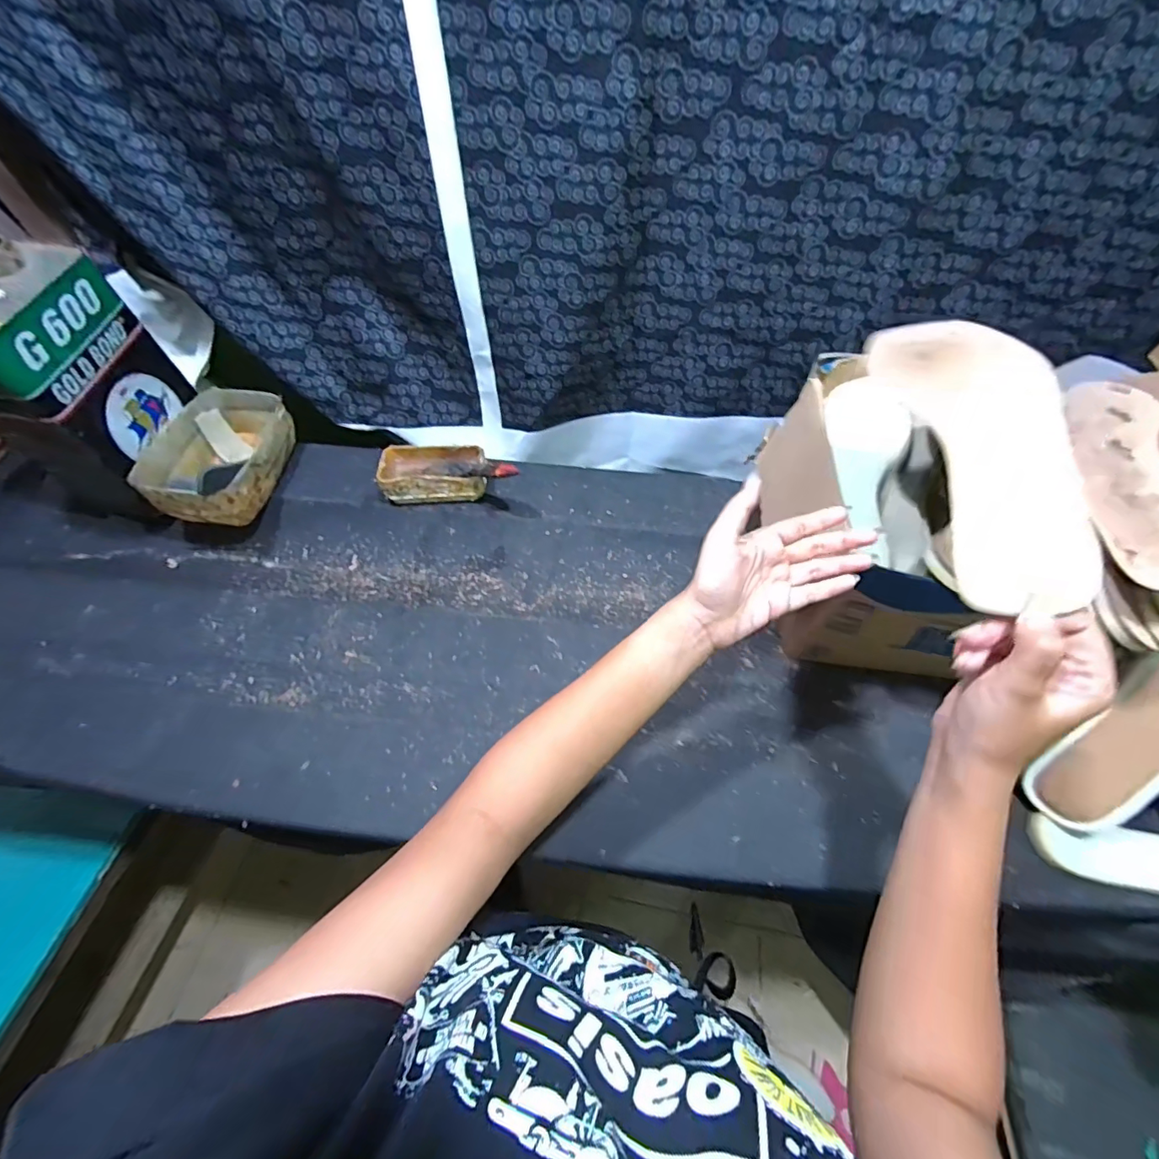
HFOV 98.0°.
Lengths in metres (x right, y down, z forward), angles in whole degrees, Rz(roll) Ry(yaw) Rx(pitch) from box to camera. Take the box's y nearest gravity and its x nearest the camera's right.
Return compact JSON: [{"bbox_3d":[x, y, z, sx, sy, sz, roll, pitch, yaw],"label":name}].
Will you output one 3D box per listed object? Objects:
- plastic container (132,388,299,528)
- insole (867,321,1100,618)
[{"bbox_3d":[-0.446,-0.159,0.640,0.132,0.072,0.200,5,55,3],"label":"plastic container"},{"bbox_3d":[0.249,-0.095,0.310,0.074,0.053,0.234,3,60,1],"label":"insole"}]

